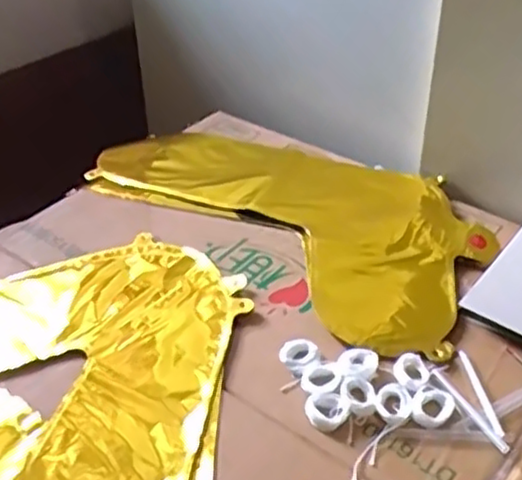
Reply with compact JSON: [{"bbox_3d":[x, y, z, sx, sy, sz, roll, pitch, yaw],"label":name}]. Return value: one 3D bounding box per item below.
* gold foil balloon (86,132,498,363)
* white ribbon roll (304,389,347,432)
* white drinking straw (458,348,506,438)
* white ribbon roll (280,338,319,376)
[{"bbox_3d":[0.028,-0.039,0.678,0.402,0.012,0.222,28,45,31],"label":"gold foil balloon"},{"bbox_3d":[0.043,0.113,0.476,0.027,0.007,0.027,0,37,0],"label":"white ribbon roll"},{"bbox_3d":[0.150,0.103,0.493,0.007,0.006,0.080,-3,38,-5],"label":"white drinking straw"},{"bbox_3d":[0.028,0.083,0.519,0.028,0.011,0.028,0,37,0],"label":"white ribbon roll"}]

